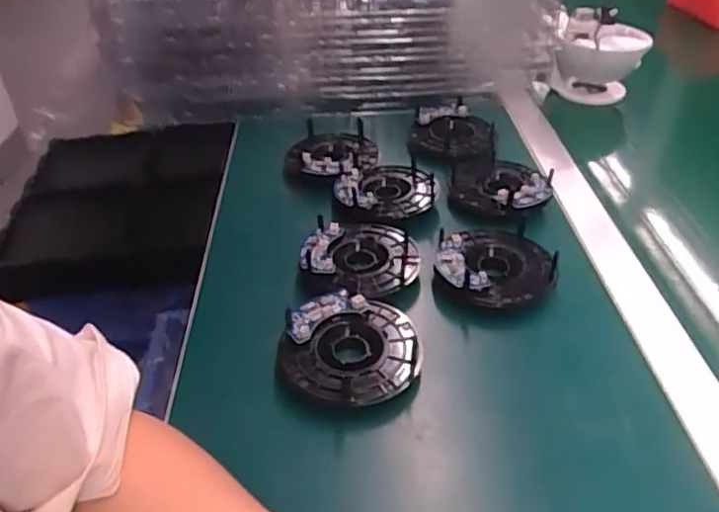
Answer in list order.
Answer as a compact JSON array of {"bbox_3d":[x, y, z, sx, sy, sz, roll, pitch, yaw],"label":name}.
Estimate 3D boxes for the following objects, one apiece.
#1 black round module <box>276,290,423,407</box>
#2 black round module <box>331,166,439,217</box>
[{"bbox_3d":[-0.006,0.066,0.439,0.098,0.020,0.091,-1,38,1],"label":"black round module"},{"bbox_3d":[0.029,-0.067,0.593,0.090,0.017,0.087,-1,38,1],"label":"black round module"}]

